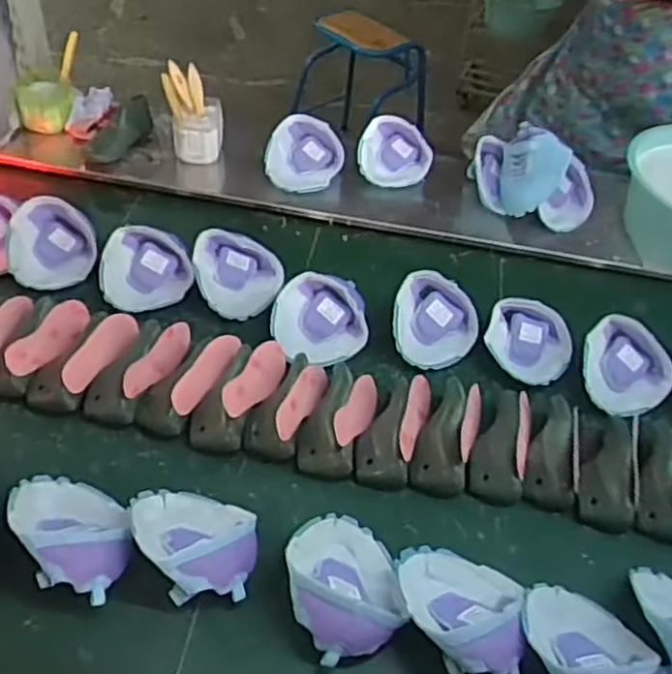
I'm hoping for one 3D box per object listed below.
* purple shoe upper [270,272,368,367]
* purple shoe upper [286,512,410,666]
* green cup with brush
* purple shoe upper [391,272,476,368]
[{"bbox_3d":[-0.021,-0.022,0.984,0.132,0.058,0.124,-2,46,-10],"label":"purple shoe upper"},{"bbox_3d":[0.009,0.245,0.724,0.119,0.062,0.147,-9,48,-16],"label":"purple shoe upper"},{"bbox_3d":[-0.506,-0.442,1.254,0.113,0.126,0.111,4,45,-4],"label":"green cup with brush"},{"bbox_3d":[0.141,-0.023,0.998,0.120,0.071,0.115,15,46,6],"label":"purple shoe upper"}]

